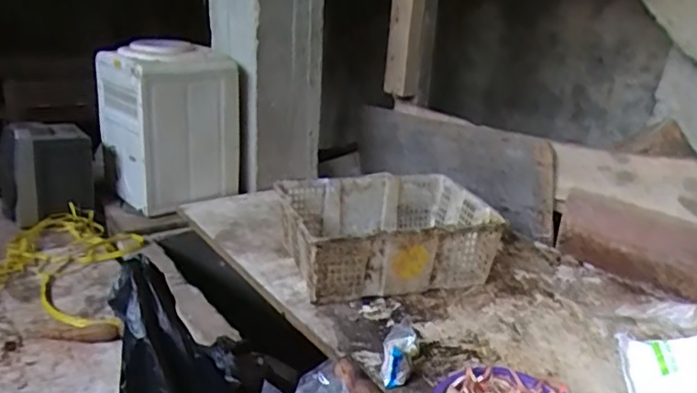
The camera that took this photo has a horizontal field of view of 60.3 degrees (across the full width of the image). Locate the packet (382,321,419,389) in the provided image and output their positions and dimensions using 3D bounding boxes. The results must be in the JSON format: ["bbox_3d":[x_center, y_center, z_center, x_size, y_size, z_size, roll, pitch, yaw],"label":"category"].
[{"bbox_3d":[0.091,0.274,1.070,0.061,0.054,0.148,7,33,10],"label":"packet"}]

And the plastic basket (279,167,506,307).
[{"bbox_3d":[0.090,0.085,1.456,0.474,0.173,0.351,-3,21,-17],"label":"plastic basket"}]

